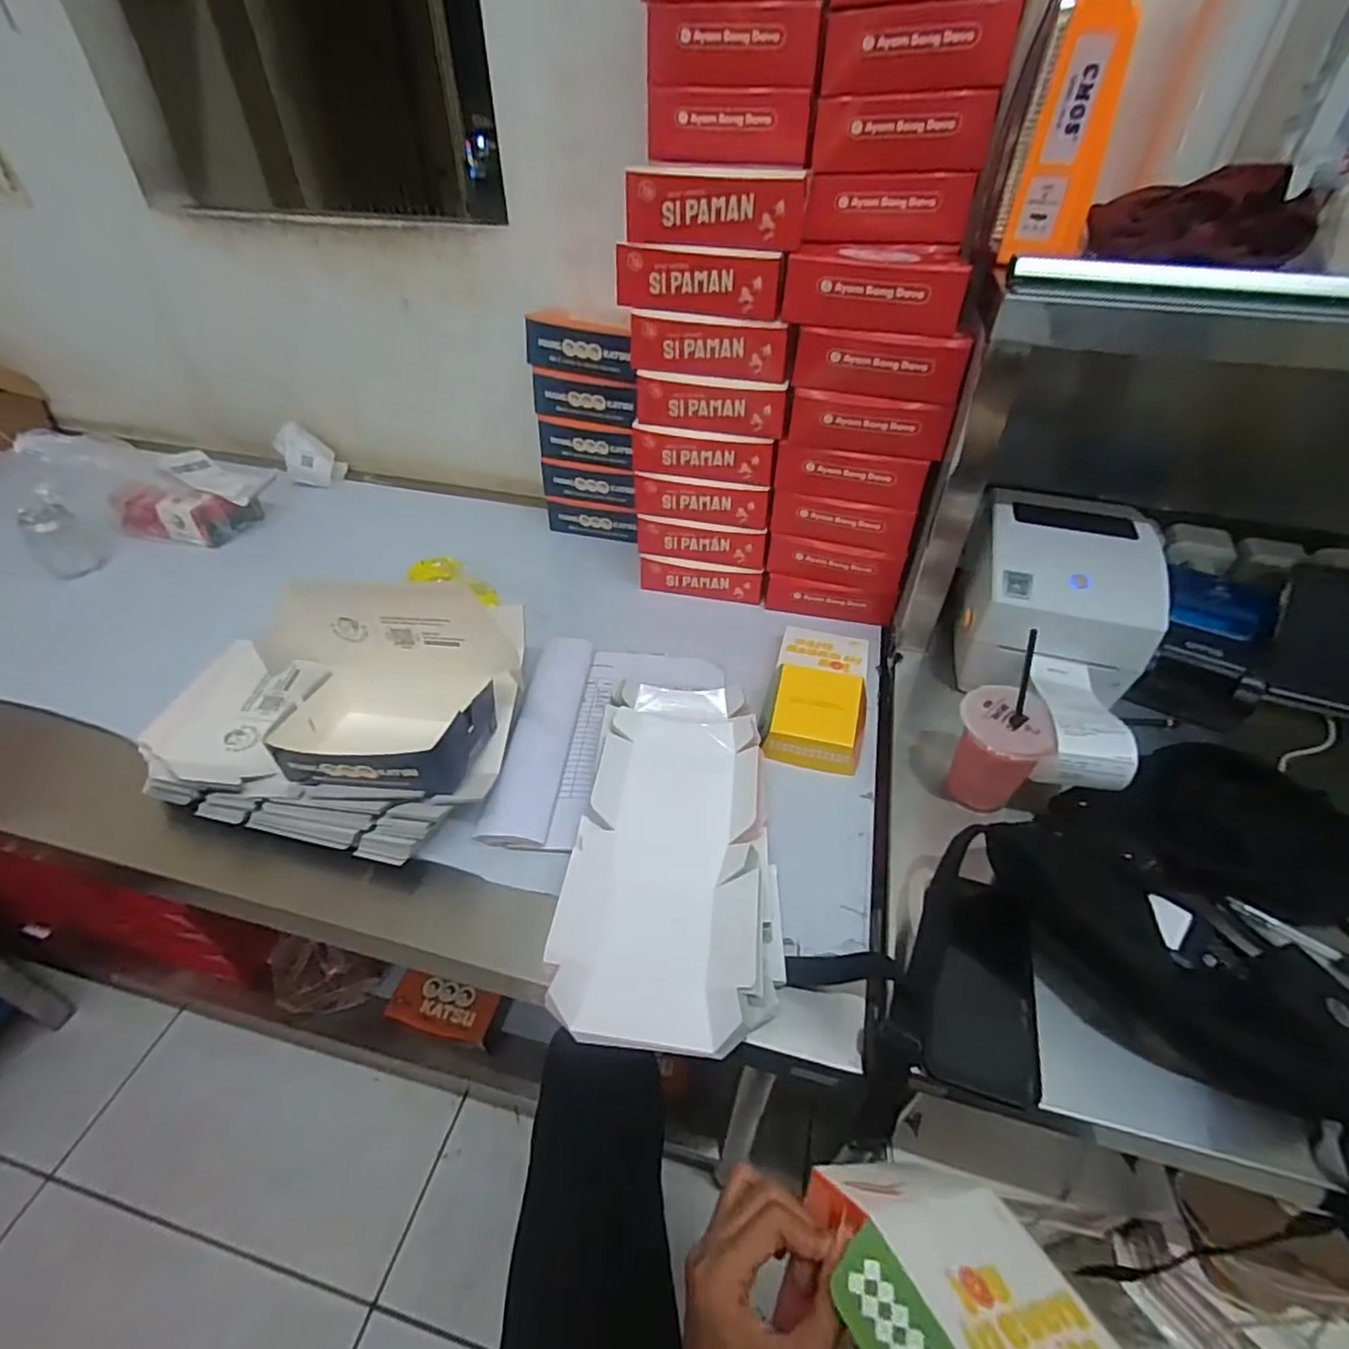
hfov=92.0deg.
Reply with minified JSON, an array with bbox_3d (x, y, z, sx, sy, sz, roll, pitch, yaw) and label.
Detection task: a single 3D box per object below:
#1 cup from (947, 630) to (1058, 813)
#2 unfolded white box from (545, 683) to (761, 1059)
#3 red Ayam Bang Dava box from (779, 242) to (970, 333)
[{"bbox_3d":[0.305,0.073,0.624,0.080,0.128,0.087,24,47,24],"label":"cup"},{"bbox_3d":[-0.001,0.148,0.616,0.174,0.036,0.374,4,42,4],"label":"unfolded white box"},{"bbox_3d":[0.205,-0.412,0.682,0.175,0.063,0.127,6,43,6],"label":"red Ayam Bang Dava box"}]

